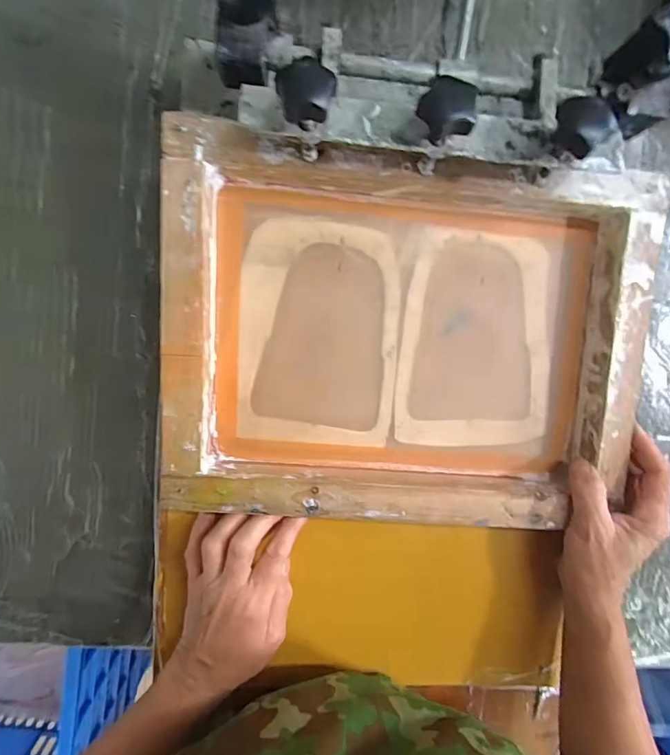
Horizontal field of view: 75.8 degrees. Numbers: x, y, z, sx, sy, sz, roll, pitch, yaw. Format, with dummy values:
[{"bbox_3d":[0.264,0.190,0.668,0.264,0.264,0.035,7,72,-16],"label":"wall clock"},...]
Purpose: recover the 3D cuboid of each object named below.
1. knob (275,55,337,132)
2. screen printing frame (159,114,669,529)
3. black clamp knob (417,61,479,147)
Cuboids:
[{"bbox_3d":[-0.016,-0.158,0.244,0.030,0.028,0.028,0,96,-4],"label":"knob"},{"bbox_3d":[0.052,-0.023,0.323,0.344,0.042,0.257,5,94,-5],"label":"screen printing frame"},{"bbox_3d":[0.062,-0.152,0.248,0.031,0.028,0.035,15,95,-6],"label":"black clamp knob"}]

